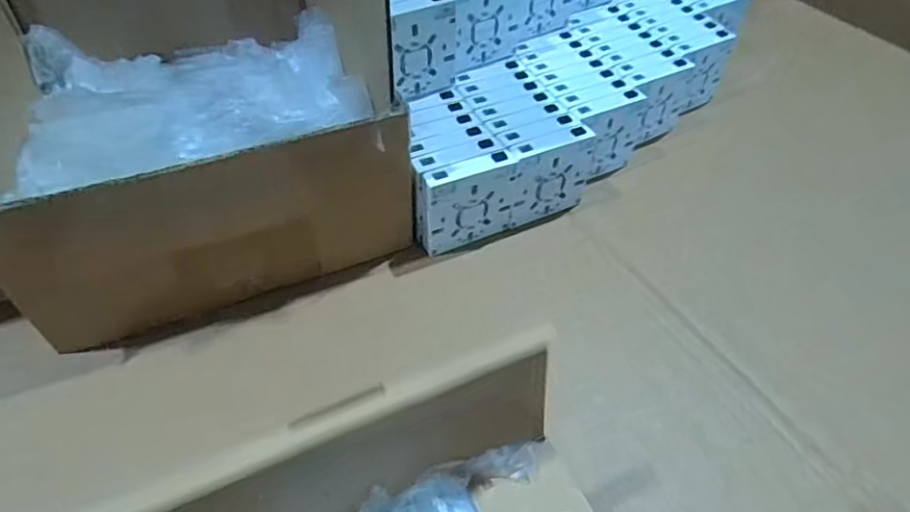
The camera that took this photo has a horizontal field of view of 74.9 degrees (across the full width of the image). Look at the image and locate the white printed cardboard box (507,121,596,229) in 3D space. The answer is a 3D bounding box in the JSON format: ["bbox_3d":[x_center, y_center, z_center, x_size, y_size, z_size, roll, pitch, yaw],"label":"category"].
[{"bbox_3d":[0.090,-0.076,0.569,0.089,0.084,0.026,-20,51,-19],"label":"white printed cardboard box"}]

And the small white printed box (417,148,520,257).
[{"bbox_3d":[0.012,-0.048,0.539,0.092,0.080,0.018,-19,51,-19],"label":"small white printed box"}]

